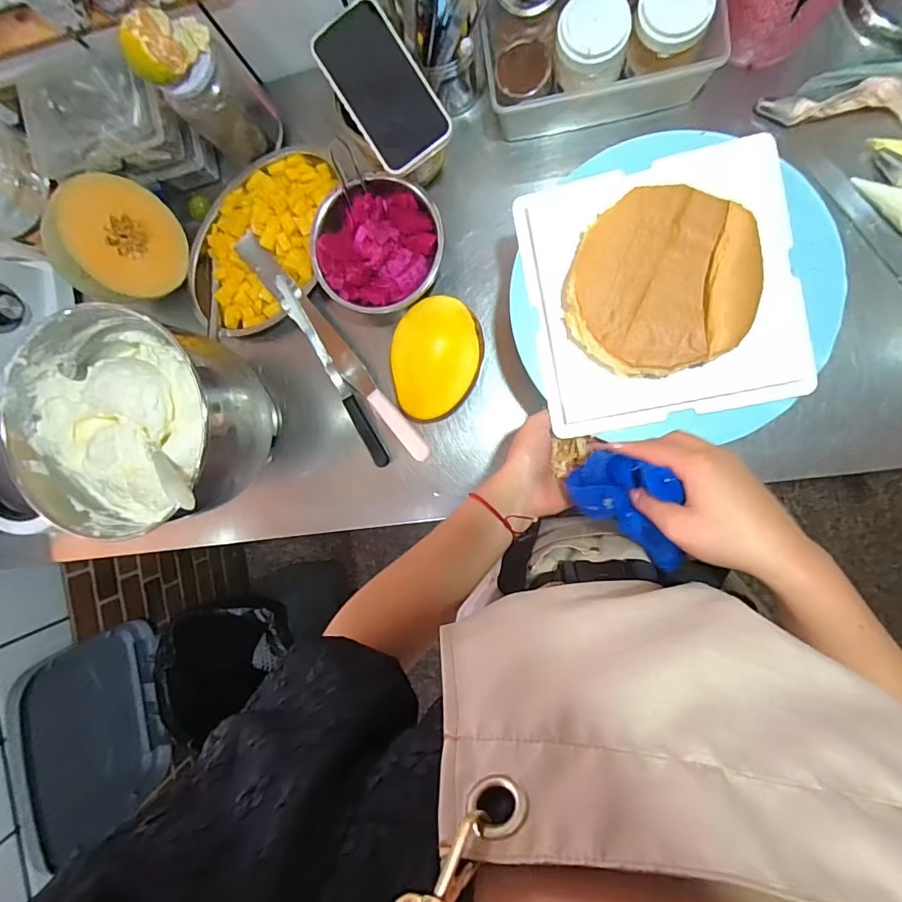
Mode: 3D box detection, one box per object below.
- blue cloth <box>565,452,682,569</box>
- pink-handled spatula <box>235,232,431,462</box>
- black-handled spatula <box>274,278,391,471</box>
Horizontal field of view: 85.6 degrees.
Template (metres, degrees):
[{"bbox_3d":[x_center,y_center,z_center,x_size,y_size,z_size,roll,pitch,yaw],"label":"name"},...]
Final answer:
[{"bbox_3d":[0.154,0.044,0.402,0.102,0.066,0.063,35,98,5],"label":"blue cloth"},{"bbox_3d":[-0.147,-0.129,0.625,0.028,0.039,0.351,-39,88,9],"label":"pink-handled spatula"},{"bbox_3d":[-0.154,-0.100,0.632,0.028,0.026,0.270,-27,89,9],"label":"black-handled spatula"}]

